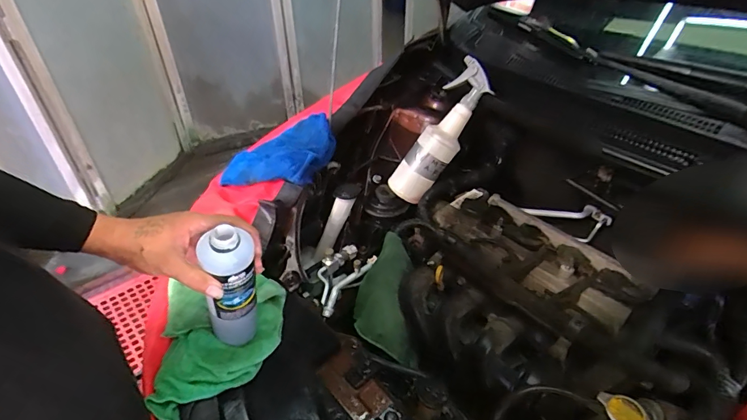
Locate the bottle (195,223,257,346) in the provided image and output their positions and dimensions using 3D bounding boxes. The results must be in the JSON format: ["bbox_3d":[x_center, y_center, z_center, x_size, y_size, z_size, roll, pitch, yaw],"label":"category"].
[{"bbox_3d":[-0.176,0.102,0.512,0.056,0.203,0.055,8,45,-8],"label":"bottle"}]

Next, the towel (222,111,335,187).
[{"bbox_3d":[-0.193,-0.123,0.854,0.218,0.068,0.148,-1,38,-2],"label":"towel"}]

